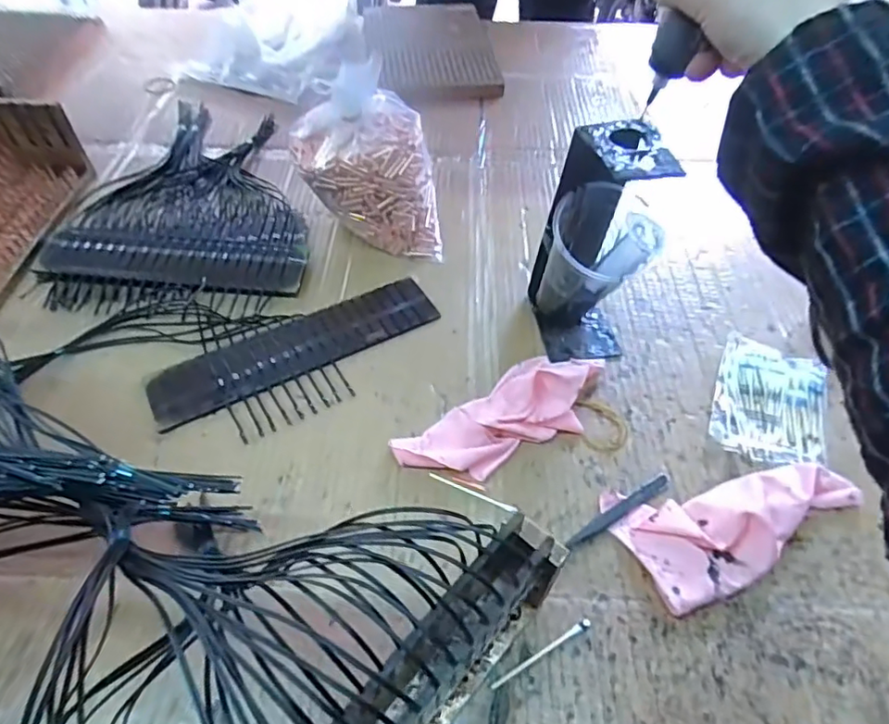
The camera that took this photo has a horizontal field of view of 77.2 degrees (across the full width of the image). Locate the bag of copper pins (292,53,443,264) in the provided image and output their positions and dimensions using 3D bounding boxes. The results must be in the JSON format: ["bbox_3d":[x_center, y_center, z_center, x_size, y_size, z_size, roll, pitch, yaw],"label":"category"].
[{"bbox_3d":[-0.075,-0.195,0.554,0.138,0.174,0.078,-5,51,-5],"label":"bag of copper pins"}]

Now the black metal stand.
[{"bbox_3d":[0.127,-0.096,0.466,0.077,0.200,0.089,-2,51,-3],"label":"black metal stand"}]

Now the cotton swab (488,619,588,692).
[{"bbox_3d":[0.063,0.188,0.361,0.076,0.004,0.006,-23,54,-19],"label":"cotton swab"}]

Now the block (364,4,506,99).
[{"bbox_3d":[-0.024,-0.500,0.888,0.192,0.038,0.300,-7,50,-7],"label":"block"}]

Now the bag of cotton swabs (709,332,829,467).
[{"bbox_3d":[0.278,0.031,0.477,0.082,0.025,0.115,19,52,15],"label":"bag of cotton swabs"}]

